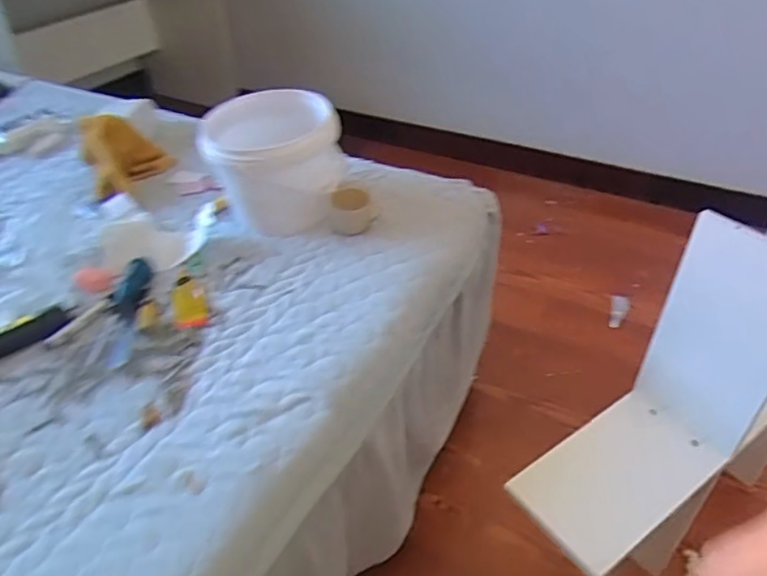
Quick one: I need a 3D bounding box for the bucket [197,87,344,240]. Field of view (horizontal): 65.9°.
[{"bbox_3d":[-0.165,-0.195,0.931,0.194,0.162,0.185,0,38,0],"label":"bucket"}]

